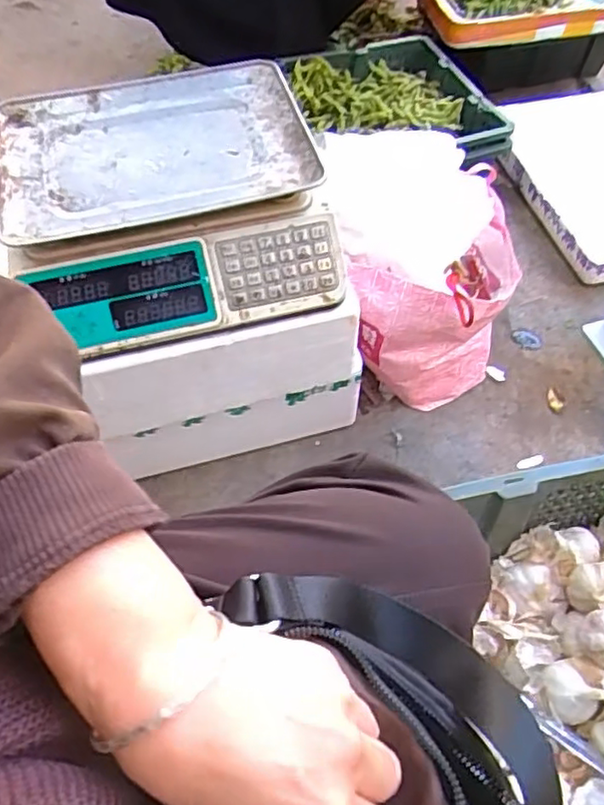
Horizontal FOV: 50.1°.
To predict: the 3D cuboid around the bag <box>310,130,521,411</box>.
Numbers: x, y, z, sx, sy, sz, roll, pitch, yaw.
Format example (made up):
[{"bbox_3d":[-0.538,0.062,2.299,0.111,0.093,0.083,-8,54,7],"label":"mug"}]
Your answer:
[{"bbox_3d":[0.153,-0.182,0.915,0.248,0.277,0.294,-8,56,-6],"label":"bag"}]

